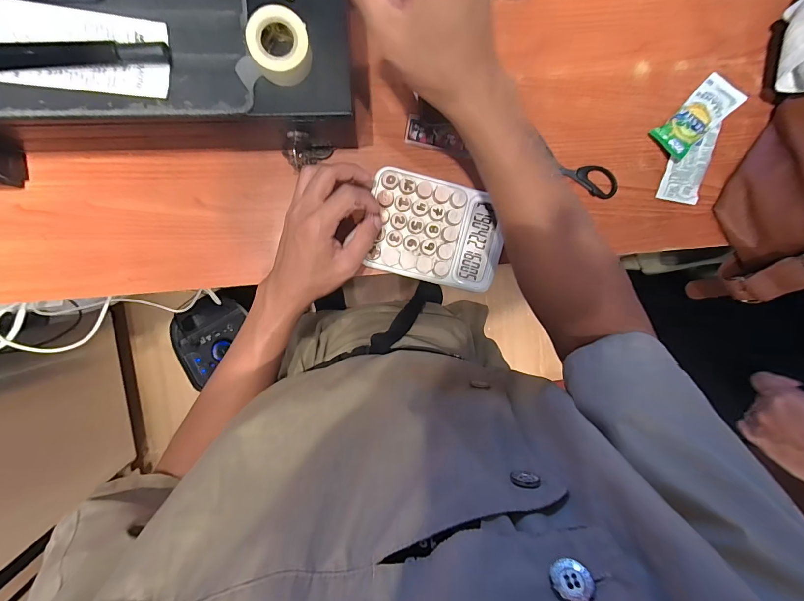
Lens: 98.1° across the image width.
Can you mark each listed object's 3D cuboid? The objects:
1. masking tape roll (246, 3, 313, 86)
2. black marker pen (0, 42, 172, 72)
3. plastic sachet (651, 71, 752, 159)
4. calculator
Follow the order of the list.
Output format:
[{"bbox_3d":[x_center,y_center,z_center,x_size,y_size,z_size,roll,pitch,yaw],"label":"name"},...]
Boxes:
[{"bbox_3d":[-0.095,-0.198,0.273,0.044,0.030,0.040,-1,97,-6],"label":"masking tape roll"},{"bbox_3d":[-0.262,-0.188,0.263,0.159,0.014,0.022,-7,97,-5],"label":"black marker pen"},{"bbox_3d":[0.355,-0.221,0.416,0.110,0.019,0.045,-42,99,0],"label":"plastic sachet"},{"bbox_3d":[0.039,-0.075,0.384,0.142,0.015,0.110,11,95,-7],"label":"calculator"}]

